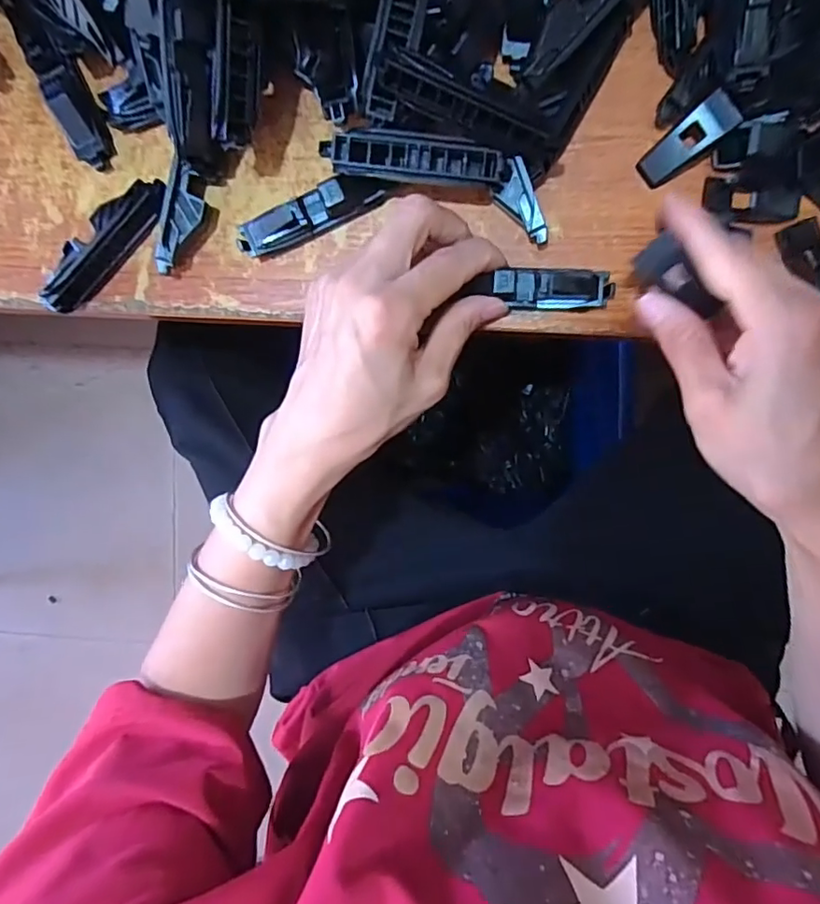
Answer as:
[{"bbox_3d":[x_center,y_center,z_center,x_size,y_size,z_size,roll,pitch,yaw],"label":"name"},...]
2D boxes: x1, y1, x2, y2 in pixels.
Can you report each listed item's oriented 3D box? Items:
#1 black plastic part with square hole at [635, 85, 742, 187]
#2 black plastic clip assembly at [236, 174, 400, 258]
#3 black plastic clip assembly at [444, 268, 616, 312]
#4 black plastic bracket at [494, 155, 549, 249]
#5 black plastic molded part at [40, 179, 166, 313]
[{"bbox_3d":[0.125,-0.140,0.251,0.043,0.004,0.018,-36,94,35],"label":"black plastic part with square hole"},{"bbox_3d":[-0.046,-0.115,0.266,0.077,0.021,0.016,-23,95,6],"label":"black plastic clip assembly"},{"bbox_3d":[0.063,-0.078,0.266,0.069,0.015,0.020,1,97,-5],"label":"black plastic clip assembly"},{"bbox_3d":[0.052,-0.113,0.259,0.015,0.012,0.041,-28,109,7],"label":"black plastic bracket"},{"bbox_3d":[-0.150,-0.103,0.274,0.079,0.018,0.021,-40,93,8],"label":"black plastic molded part"}]

